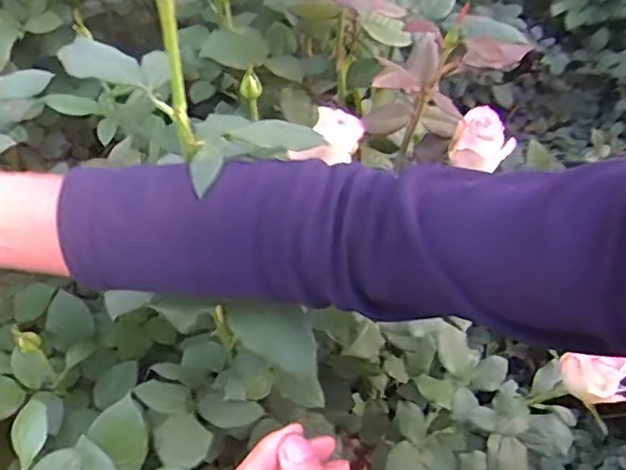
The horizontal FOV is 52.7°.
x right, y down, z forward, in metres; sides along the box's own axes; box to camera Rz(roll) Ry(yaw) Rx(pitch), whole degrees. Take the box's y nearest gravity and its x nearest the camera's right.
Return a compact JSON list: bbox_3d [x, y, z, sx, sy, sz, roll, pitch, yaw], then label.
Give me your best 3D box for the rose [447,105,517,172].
[{"bbox_3d":[0.132,-0.073,0.487,0.040,0.037,0.034,36,61,21],"label":"rose"}]

